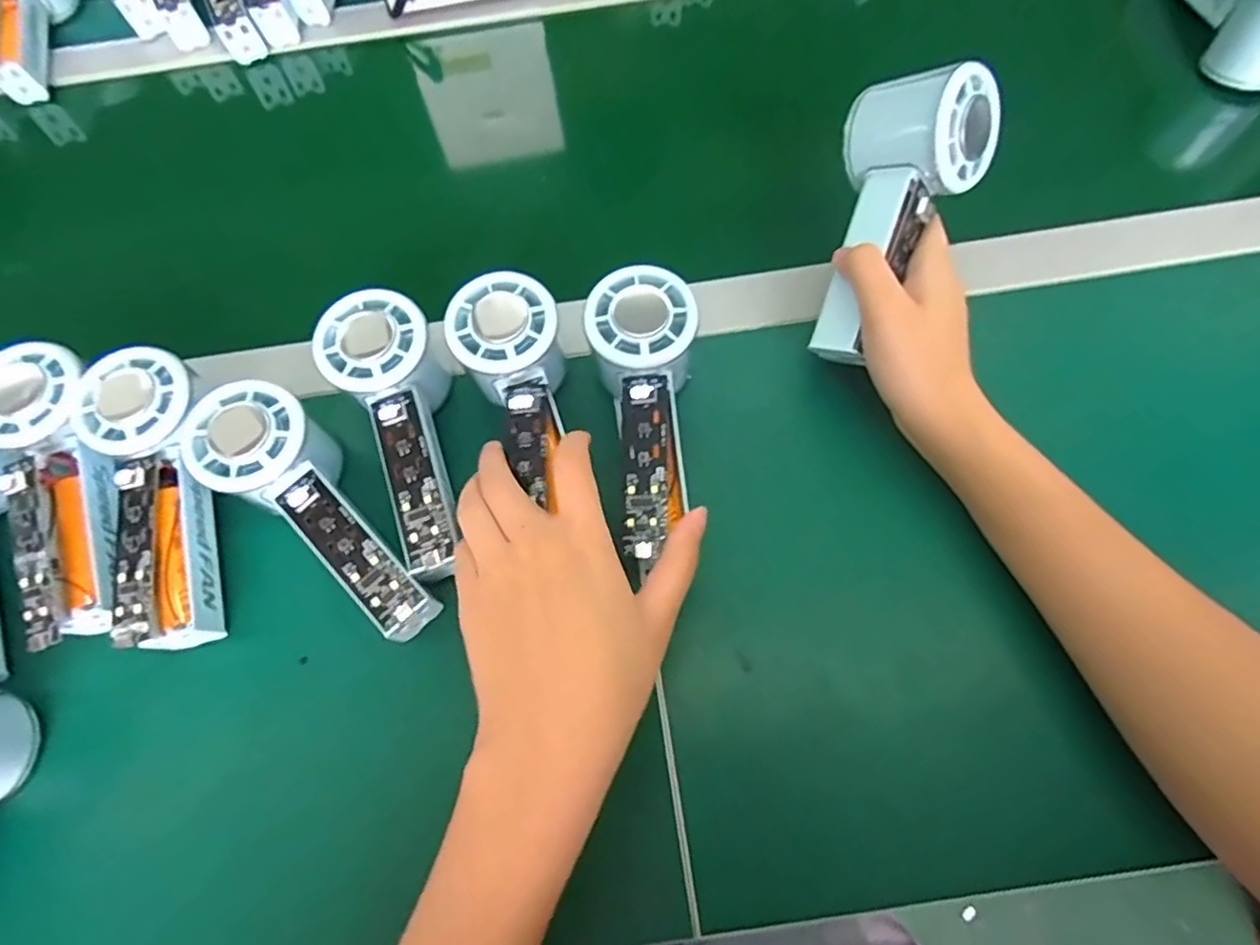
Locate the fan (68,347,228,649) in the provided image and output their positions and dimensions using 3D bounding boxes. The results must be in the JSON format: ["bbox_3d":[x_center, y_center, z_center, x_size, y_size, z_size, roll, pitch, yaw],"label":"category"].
[{"bbox_3d":[-0.240,0.011,0.327,0.057,0.038,0.155,-16,83,-4],"label":"fan"}]

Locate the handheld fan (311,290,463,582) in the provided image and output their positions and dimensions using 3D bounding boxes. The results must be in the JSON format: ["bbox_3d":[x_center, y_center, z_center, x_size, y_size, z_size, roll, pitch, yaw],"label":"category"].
[{"bbox_3d":[-0.117,-0.018,0.344,0.054,0.051,0.152,-19,80,-5],"label":"handheld fan"}]

